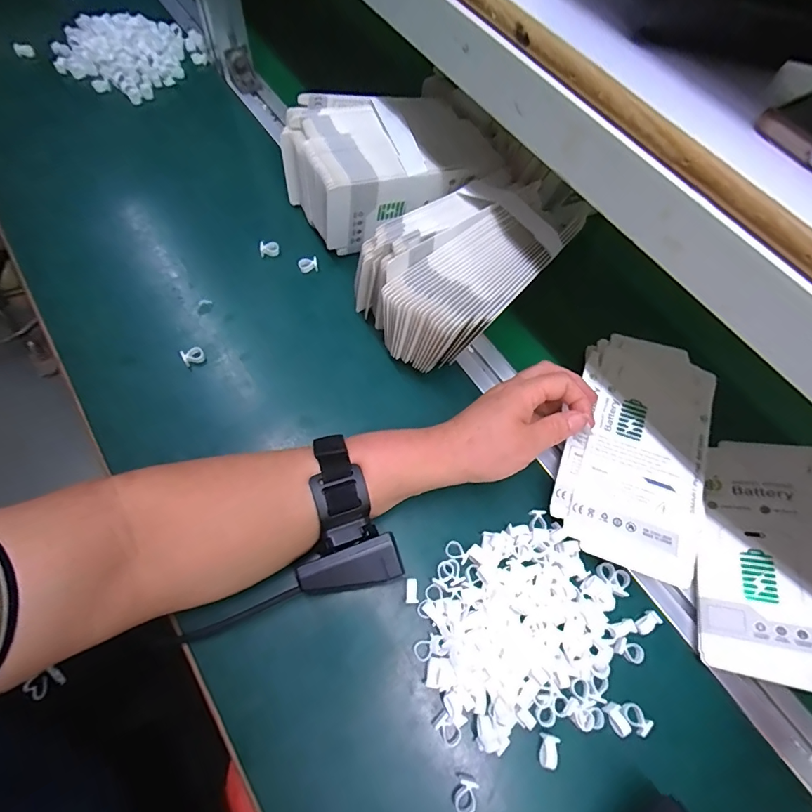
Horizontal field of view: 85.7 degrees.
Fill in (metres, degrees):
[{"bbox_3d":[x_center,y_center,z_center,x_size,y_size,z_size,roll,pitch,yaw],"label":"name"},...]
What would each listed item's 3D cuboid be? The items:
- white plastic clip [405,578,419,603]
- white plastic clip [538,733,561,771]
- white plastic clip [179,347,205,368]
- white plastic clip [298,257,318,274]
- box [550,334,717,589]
[{"bbox_3d":[0.004,0.134,0.319,0.009,0.007,0.017,-1,66,-4],"label":"white plastic clip"},{"bbox_3d":[0.093,0.225,0.284,0.011,0.006,0.019,13,66,2],"label":"white plastic clip"},{"bbox_3d":[-0.188,-0.045,0.384,0.019,0.011,0.012,-24,69,-14],"label":"white plastic clip"},{"bbox_3d":[-0.099,-0.143,0.444,0.019,0.008,0.014,-9,67,-7],"label":"white plastic clip"},{"bbox_3d":[0.191,0.025,0.360,0.100,0.020,0.206,22,65,7],"label":"box"}]

